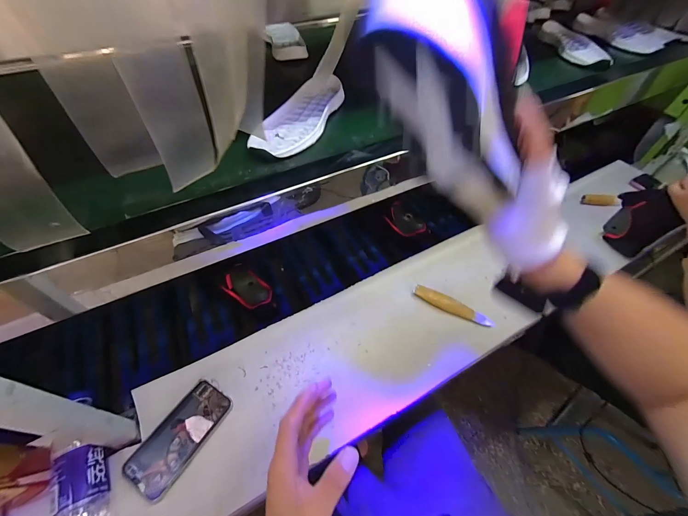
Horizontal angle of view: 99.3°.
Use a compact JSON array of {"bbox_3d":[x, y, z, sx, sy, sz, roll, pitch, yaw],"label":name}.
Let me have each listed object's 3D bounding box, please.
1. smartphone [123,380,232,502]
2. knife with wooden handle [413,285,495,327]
[{"bbox_3d":[-0.268,0.290,0.482,0.082,0.013,0.160,27,56,19],"label":"smartphone"},{"bbox_3d":[0.230,0.103,0.619,0.168,0.020,0.032,26,56,18],"label":"knife with wooden handle"}]

